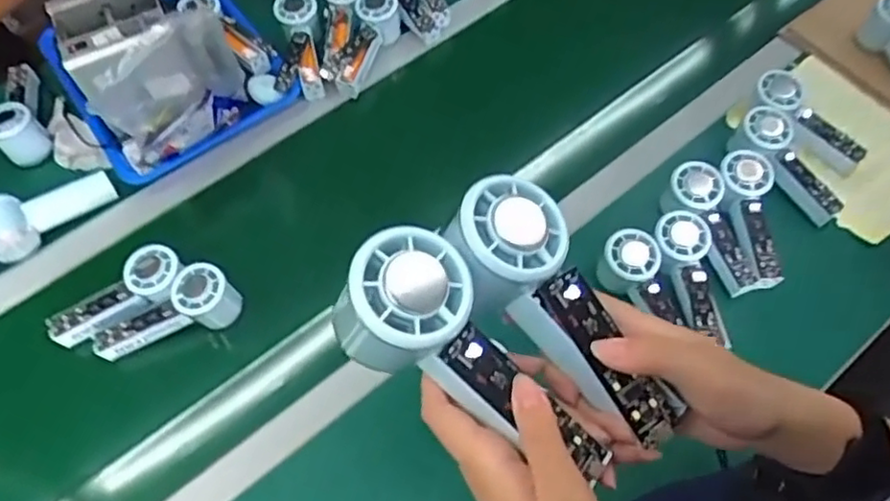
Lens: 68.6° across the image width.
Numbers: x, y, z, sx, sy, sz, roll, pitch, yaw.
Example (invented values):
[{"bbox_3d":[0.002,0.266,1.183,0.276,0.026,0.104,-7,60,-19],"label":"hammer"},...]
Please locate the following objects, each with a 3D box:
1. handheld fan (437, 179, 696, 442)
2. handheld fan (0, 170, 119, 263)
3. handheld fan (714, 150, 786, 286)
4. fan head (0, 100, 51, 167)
[{"bbox_3d":[0.059,0.030,0.328,0.057,0.032,0.146,-38,92,-18],"label":"handheld fan"},{"bbox_3d":[-0.467,-0.052,0.756,0.149,0.047,0.058,-37,67,-17],"label":"handheld fan"},{"bbox_3d":[0.346,-0.040,0.738,0.065,0.041,0.157,4,62,3],"label":"handheld fan"},{"bbox_3d":[-0.528,-0.147,0.808,0.057,0.062,0.070,-38,68,-18],"label":"fan head"}]

